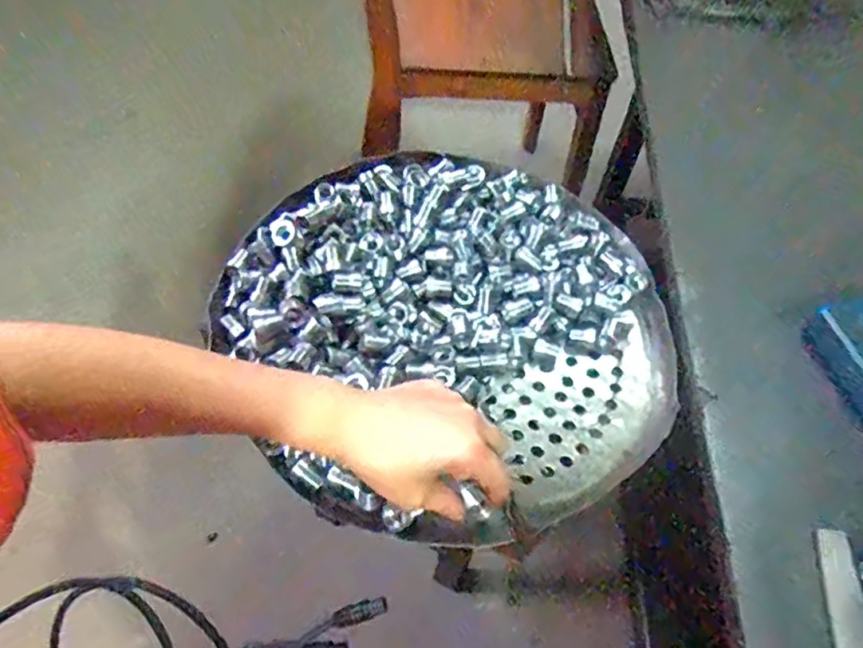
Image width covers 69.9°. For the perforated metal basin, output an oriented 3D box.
[{"bbox_3d":[0.019,-0.006,0.539,0.363,0.060,0.366,1,57,-2],"label":"perforated metal basin"}]

